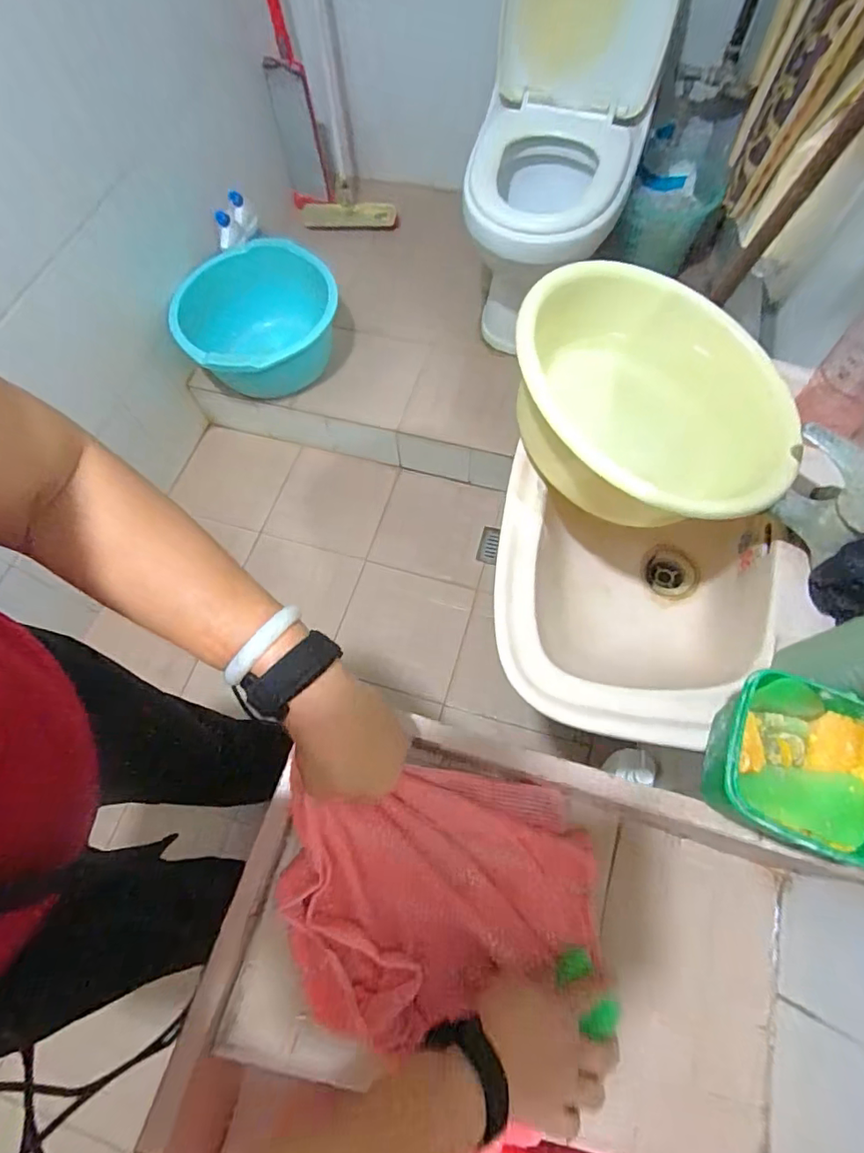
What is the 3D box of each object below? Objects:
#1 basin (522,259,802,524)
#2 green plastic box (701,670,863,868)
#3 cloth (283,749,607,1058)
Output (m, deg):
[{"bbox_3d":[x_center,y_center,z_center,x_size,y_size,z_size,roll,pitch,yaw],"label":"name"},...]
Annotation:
[{"bbox_3d":[0.217,-0.181,0.563,0.297,0.122,0.313,18,58,-6],"label":"basin"},{"bbox_3d":[0.276,0.146,0.413,0.121,0.080,0.118,20,69,10],"label":"green plastic box"},{"bbox_3d":[0.016,0.273,0.468,0.278,0.043,0.186,7,71,-20],"label":"cloth"}]

